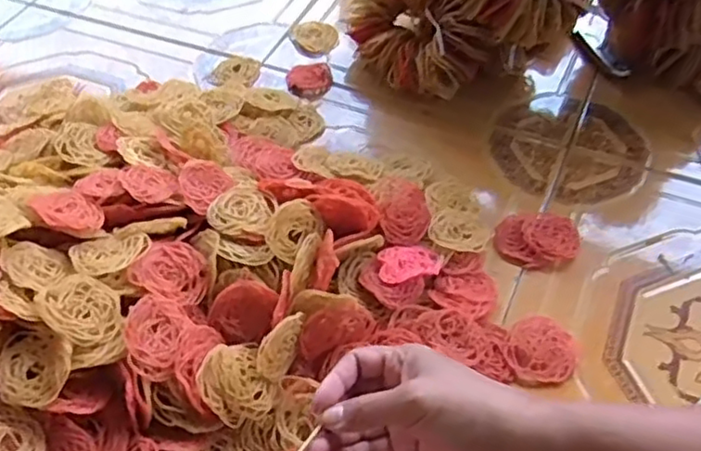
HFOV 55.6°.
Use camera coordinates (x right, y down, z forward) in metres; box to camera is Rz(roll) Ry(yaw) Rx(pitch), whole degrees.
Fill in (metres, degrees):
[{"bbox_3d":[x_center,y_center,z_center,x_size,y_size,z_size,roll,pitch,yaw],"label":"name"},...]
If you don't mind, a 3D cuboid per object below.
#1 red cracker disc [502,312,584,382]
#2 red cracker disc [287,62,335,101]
[{"bbox_3d":[0.167,0.109,0.581,0.060,0.005,0.058,0,67,1],"label":"red cracker disc"},{"bbox_3d":[-0.051,-0.181,0.830,0.056,0.010,0.069,-7,52,-1],"label":"red cracker disc"}]

